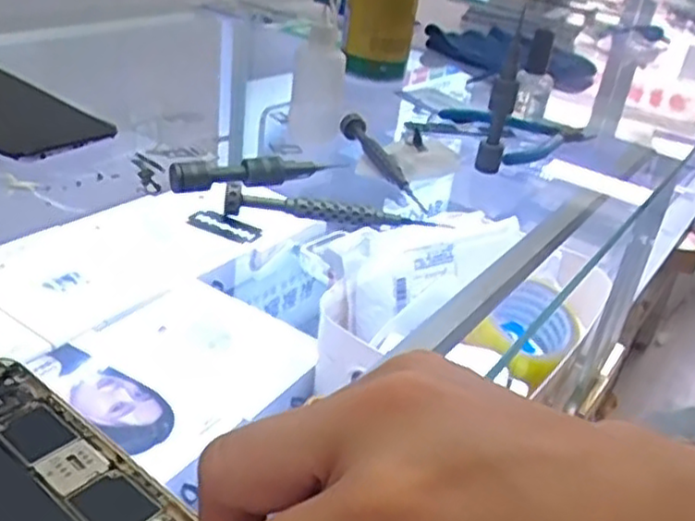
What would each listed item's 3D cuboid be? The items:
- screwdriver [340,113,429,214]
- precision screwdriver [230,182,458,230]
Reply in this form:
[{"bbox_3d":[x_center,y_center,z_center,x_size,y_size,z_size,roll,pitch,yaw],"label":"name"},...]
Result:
[{"bbox_3d":[0.023,-0.068,0.471,0.013,0.020,0.117,-6,32,-22],"label":"screwdriver"},{"bbox_3d":[-0.005,-0.029,0.393,0.122,0.015,0.009,5,30,-6],"label":"precision screwdriver"}]

